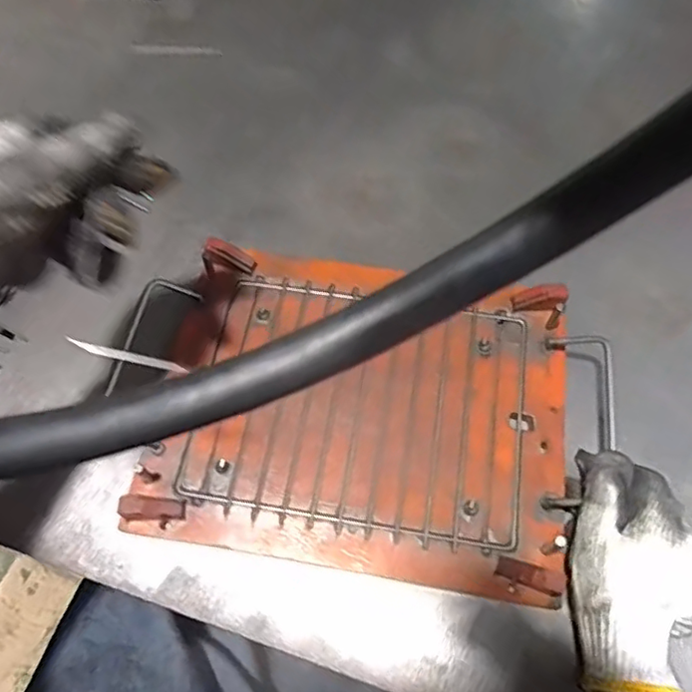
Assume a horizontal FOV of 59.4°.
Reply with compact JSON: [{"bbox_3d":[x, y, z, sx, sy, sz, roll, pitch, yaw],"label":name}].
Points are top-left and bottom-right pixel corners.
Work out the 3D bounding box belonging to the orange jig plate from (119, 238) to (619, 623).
[{"bbox_3d":[0.014,0.043,0.458,0.357,0.033,0.237,10,61,3],"label":"orange jig plate"}]

